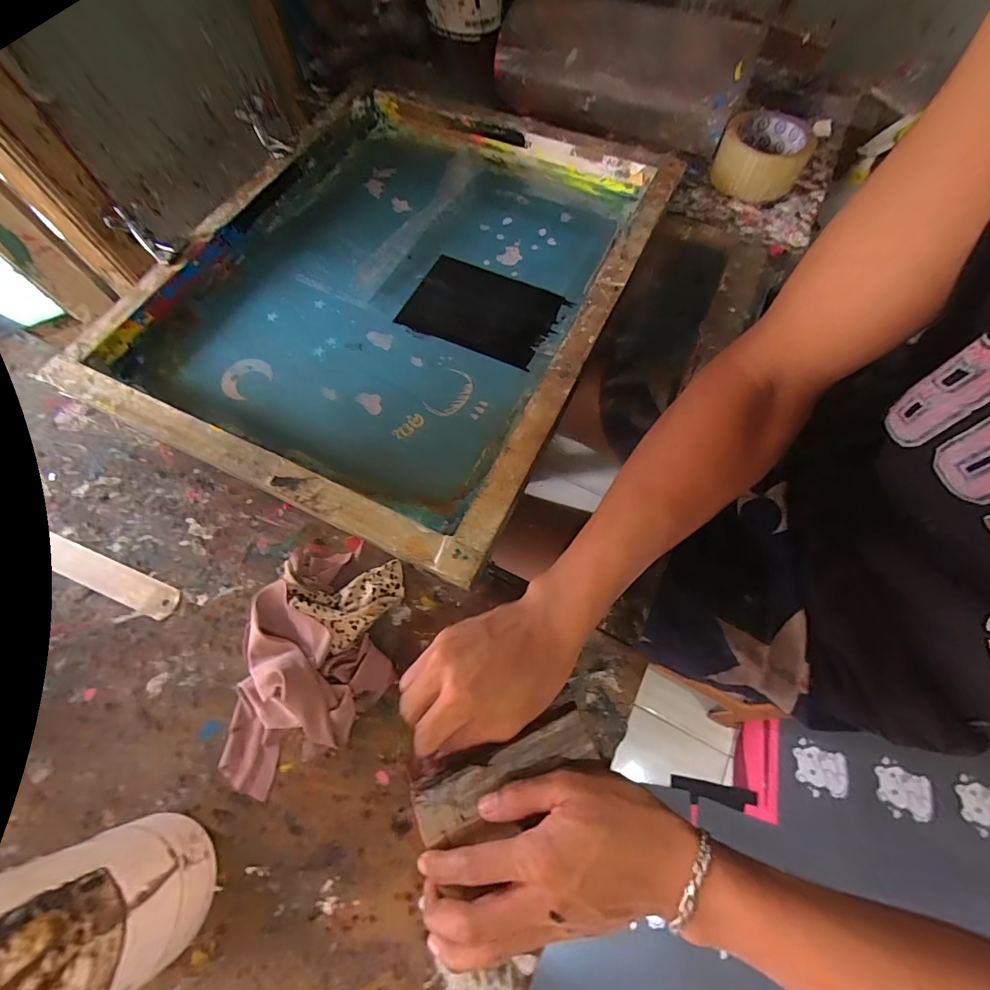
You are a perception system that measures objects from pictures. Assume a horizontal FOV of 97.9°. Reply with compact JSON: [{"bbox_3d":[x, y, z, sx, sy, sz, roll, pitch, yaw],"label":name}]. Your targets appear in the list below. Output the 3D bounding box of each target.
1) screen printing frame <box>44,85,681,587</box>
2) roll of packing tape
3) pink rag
[{"bbox_3d":[-0.101,-0.231,0.467,0.437,0.050,0.527,24,69,10],"label":"screen printing frame"},{"bbox_3d":[0.327,-0.416,0.528,0.099,0.054,0.095,0,67,0],"label":"roll of packing tape"},{"bbox_3d":[-0.134,0.118,0.321,0.104,0.038,0.174,6,67,2],"label":"pink rag"}]

